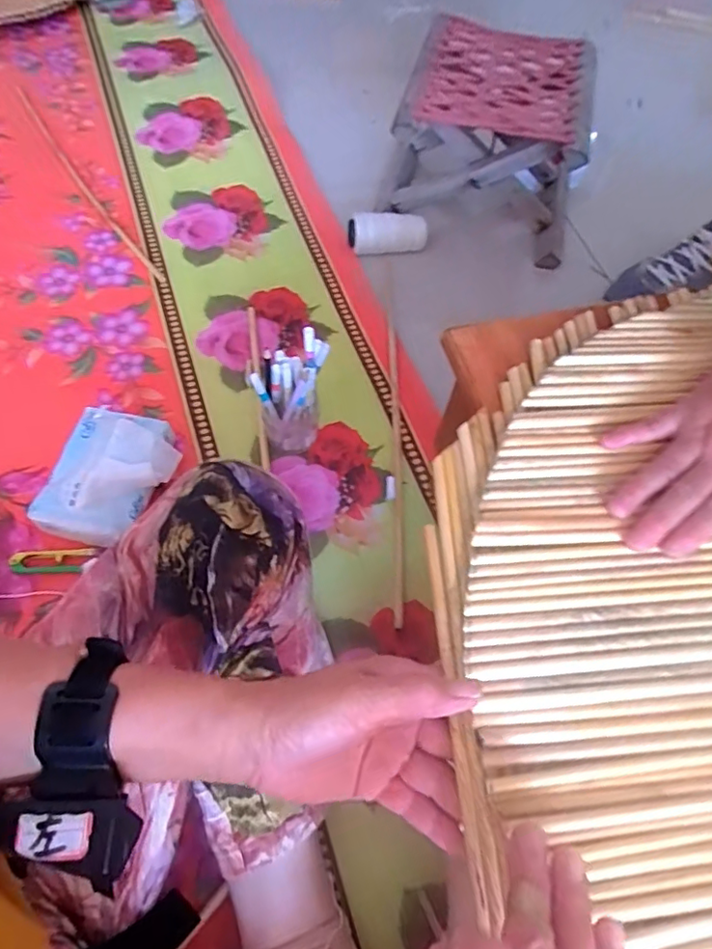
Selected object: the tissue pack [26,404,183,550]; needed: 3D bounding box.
[{"bbox_3d":[-0.258,0.003,0.586,0.116,0.050,0.144,15,61,5],"label":"tissue pack"}]

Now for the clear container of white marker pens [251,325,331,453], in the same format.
[{"bbox_3d":[-0.068,-0.084,0.589,0.063,0.151,0.063,10,61,3],"label":"clear container of white marker pens"}]

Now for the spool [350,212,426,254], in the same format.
[{"bbox_3d":[0.047,-0.358,0.822,0.113,0.044,0.043,-4,61,-5],"label":"spool"}]

